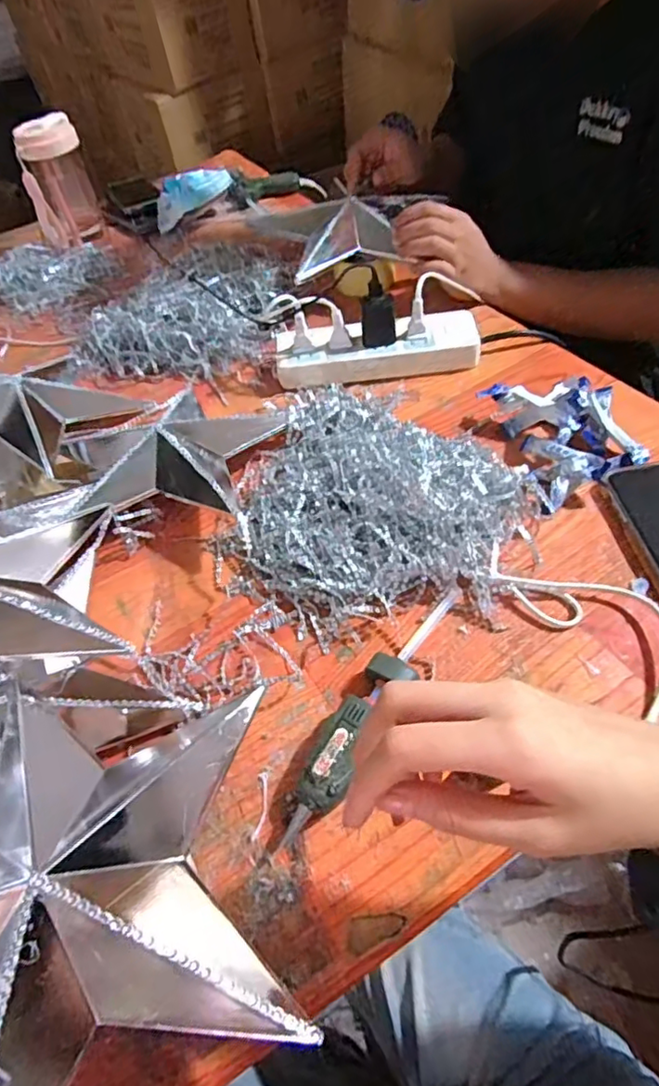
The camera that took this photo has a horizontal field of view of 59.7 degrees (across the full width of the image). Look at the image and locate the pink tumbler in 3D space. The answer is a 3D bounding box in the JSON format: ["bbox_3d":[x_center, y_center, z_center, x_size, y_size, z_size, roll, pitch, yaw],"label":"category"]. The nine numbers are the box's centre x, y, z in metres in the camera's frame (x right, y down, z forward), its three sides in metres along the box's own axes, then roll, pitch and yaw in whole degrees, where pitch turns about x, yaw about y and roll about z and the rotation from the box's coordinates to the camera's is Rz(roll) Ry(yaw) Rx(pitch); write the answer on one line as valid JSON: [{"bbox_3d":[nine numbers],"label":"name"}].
[{"bbox_3d":[-0.409,-0.548,0.875,0.088,0.145,0.099,-16,52,-5],"label":"pink tumbler"}]

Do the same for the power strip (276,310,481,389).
[{"bbox_3d":[0.053,-0.218,0.646,0.226,0.047,0.075,-6,50,1],"label":"power strip"}]

